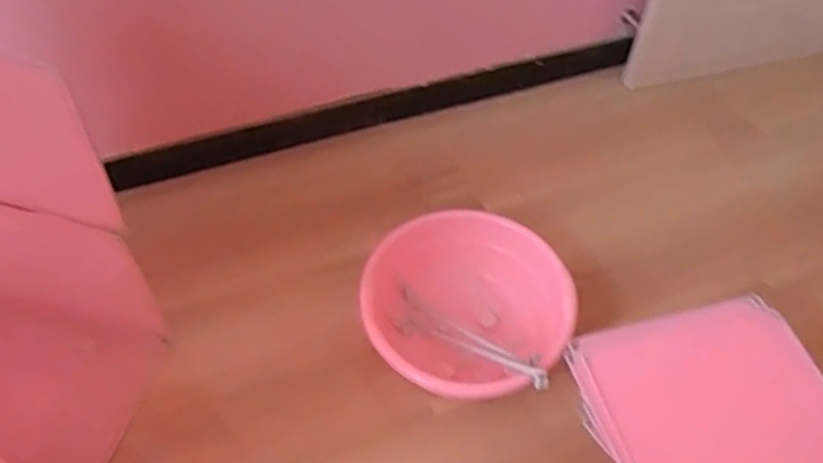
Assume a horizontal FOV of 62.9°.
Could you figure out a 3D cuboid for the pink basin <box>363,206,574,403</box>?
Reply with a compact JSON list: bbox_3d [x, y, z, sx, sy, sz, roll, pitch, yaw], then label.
[{"bbox_3d":[0.100,0.154,1.310,0.371,0.185,0.357,2,51,-2],"label":"pink basin"}]

